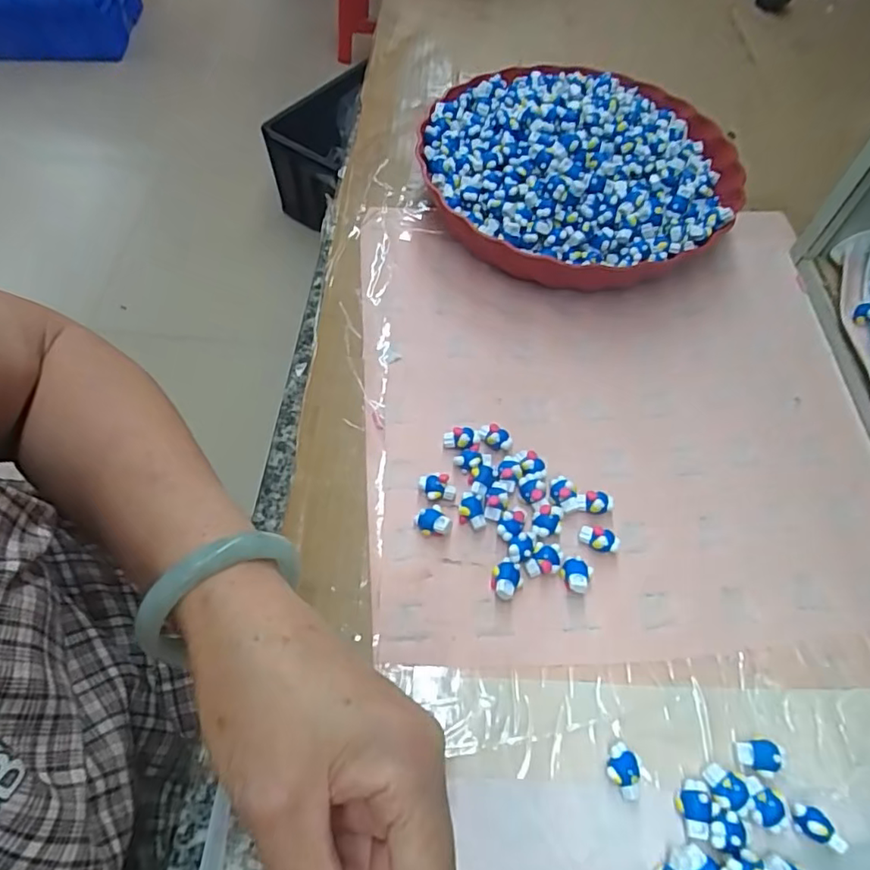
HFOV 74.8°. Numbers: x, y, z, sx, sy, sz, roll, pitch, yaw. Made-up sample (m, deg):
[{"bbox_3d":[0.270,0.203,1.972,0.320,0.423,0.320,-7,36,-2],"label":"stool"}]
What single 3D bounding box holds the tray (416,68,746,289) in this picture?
[{"bbox_3d":[0.109,-0.205,0.440,0.234,0.072,0.239,22,60,10],"label":"tray"}]

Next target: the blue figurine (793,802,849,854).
[{"bbox_3d":[0.170,0.174,0.253,0.019,0.011,0.011,28,61,14],"label":"blue figurine"}]

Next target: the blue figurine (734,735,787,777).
[{"bbox_3d":[0.152,0.151,0.268,0.019,0.011,0.015,14,59,5],"label":"blue figurine"}]

